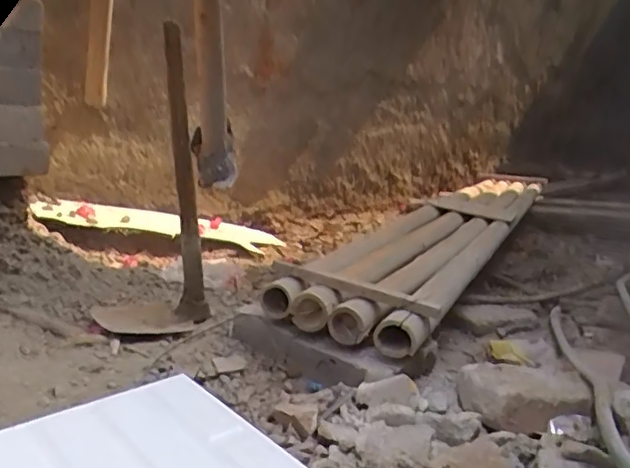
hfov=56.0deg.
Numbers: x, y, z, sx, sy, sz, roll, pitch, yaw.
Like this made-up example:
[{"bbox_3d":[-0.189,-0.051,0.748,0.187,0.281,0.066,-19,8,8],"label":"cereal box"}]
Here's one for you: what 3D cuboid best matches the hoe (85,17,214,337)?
[{"bbox_3d":[-0.336,-0.097,1.186,0.223,0.592,0.153,-2,14,-15],"label":"hoe"}]

